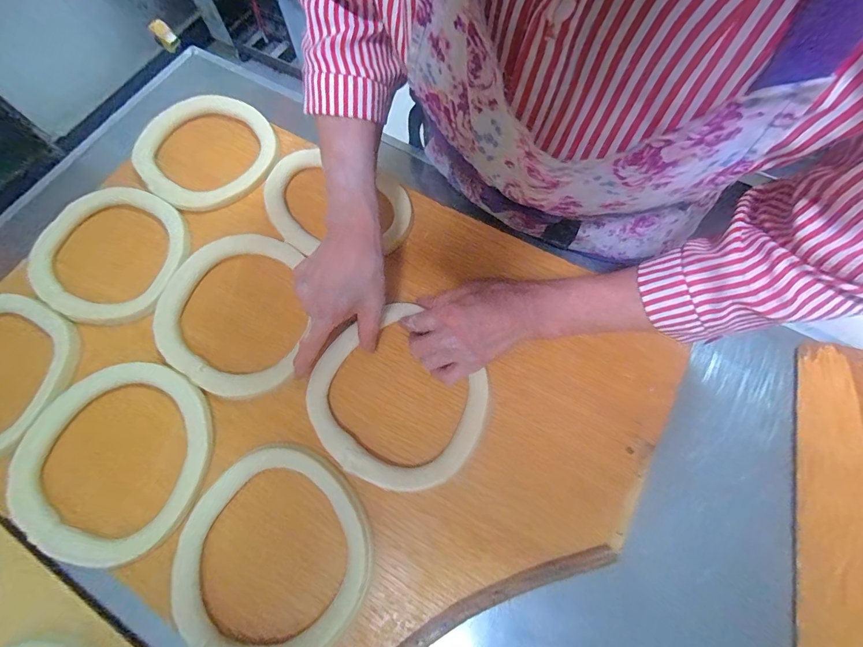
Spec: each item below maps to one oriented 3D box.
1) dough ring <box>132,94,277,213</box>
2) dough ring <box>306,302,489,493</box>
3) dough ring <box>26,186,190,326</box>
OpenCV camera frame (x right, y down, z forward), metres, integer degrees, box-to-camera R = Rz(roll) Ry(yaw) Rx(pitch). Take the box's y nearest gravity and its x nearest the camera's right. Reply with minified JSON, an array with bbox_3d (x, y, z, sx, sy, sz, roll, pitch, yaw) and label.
[{"bbox_3d":[-0.296,-0.229,0.491,0.168,0.011,0.182,0,71,0],"label":"dough ring"},{"bbox_3d":[-0.035,0.073,0.371,0.174,0.013,0.155,43,77,13],"label":"dough ring"},{"bbox_3d":[-0.373,-0.085,0.433,0.173,0.016,0.168,0,71,0],"label":"dough ring"}]

